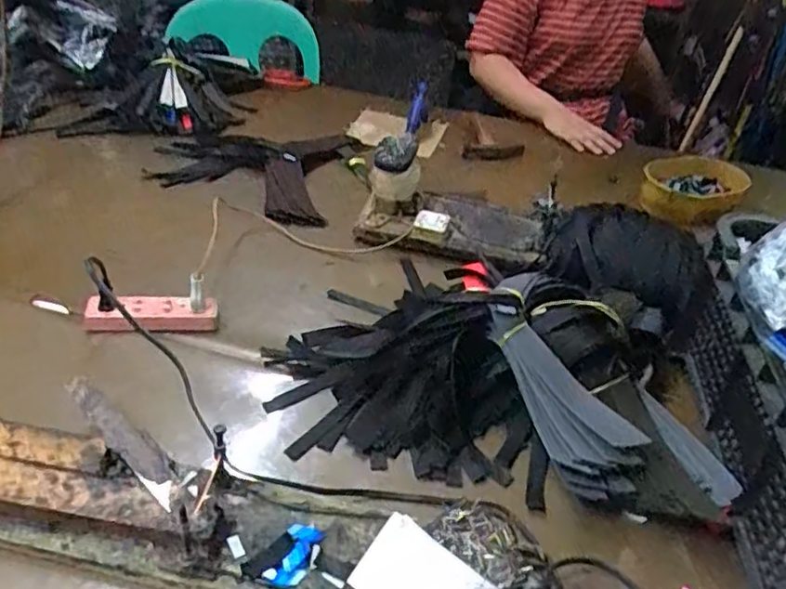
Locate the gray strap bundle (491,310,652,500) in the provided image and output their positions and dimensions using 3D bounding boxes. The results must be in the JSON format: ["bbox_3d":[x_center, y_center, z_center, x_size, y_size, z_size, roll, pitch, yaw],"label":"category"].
[{"bbox_3d":[0.160,0.097,0.647,0.074,0.044,0.208,-17,60,-26],"label":"gray strap bundle"}]

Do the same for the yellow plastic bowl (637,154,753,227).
[{"bbox_3d":[0.551,-0.200,1.220,0.160,0.062,0.208,31,45,28],"label":"yellow plastic bowl"}]

